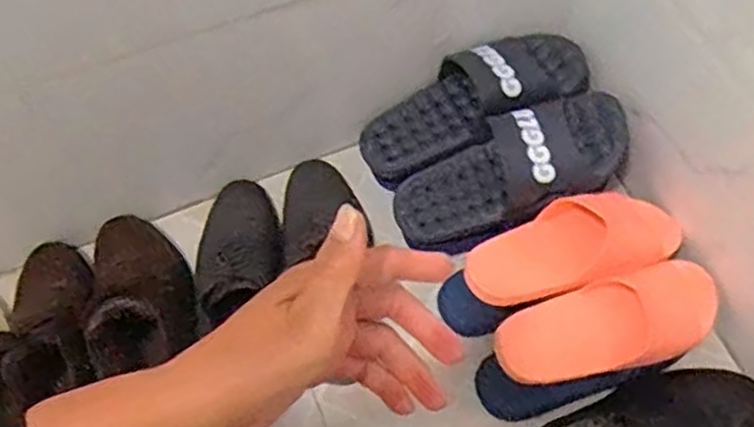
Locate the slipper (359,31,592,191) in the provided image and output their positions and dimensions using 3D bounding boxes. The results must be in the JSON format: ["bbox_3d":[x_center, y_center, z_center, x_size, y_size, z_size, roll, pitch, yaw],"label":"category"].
[{"bbox_3d":[0.108,-0.133,0.912,0.281,0.079,0.111,-28,61,15],"label":"slipper"}]

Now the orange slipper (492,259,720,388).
[{"bbox_3d":[0.238,0.110,0.766,0.240,0.063,0.092,-20,62,-7],"label":"orange slipper"}]

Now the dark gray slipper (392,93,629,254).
[{"bbox_3d":[0.145,-0.050,0.868,0.280,0.092,0.109,-26,60,17],"label":"dark gray slipper"}]

